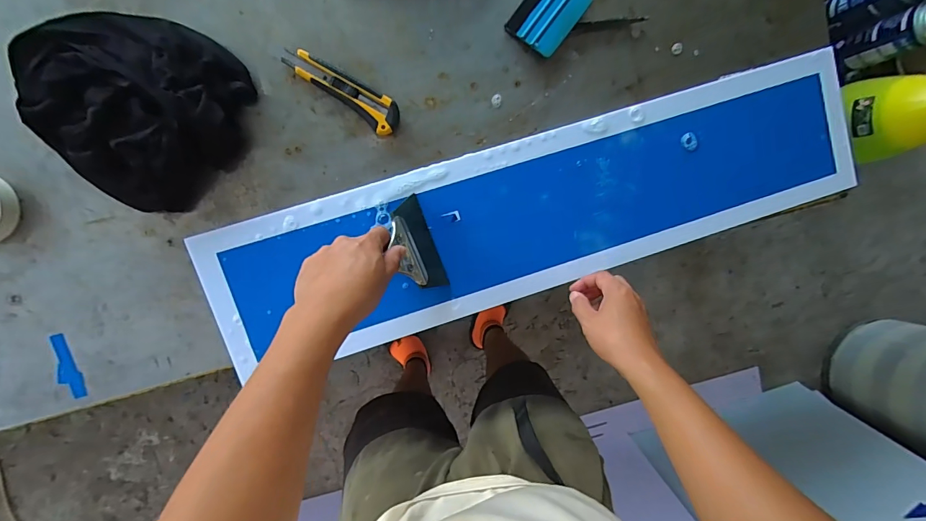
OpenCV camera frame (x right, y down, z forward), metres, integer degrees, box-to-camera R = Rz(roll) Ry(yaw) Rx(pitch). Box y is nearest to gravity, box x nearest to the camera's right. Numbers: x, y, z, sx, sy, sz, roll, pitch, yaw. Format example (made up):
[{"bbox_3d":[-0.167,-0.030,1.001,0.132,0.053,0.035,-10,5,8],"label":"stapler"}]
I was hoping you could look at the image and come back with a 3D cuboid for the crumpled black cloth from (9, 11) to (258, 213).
[{"bbox_3d":[-0.370,-0.182,0.459,0.231,0.056,0.211,38,91,-10],"label":"crumpled black cloth"}]

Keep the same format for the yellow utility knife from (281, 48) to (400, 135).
[{"bbox_3d":[-0.142,-0.209,0.504,0.146,0.020,0.041,36,91,-10],"label":"yellow utility knife"}]

